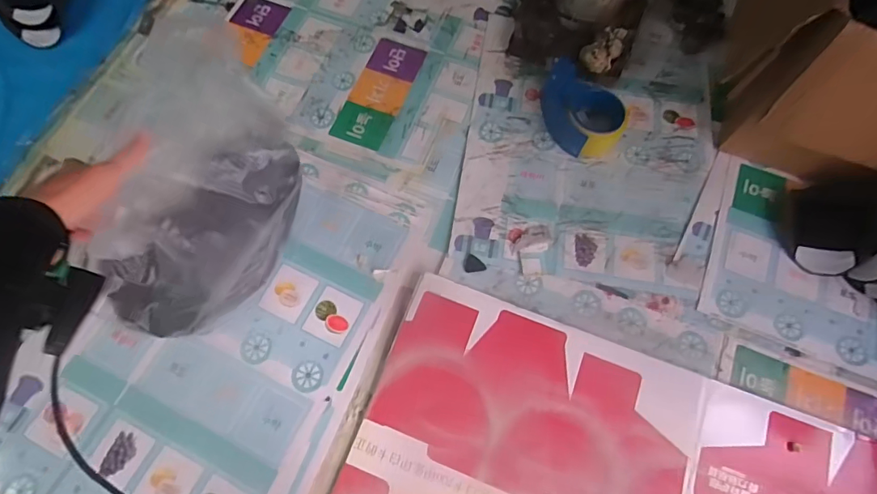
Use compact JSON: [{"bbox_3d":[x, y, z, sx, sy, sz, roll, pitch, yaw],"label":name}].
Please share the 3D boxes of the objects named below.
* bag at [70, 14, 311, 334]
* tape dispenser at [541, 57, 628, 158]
[{"bbox_3d":[-0.296,-0.082,0.601,0.182,0.159,0.359,12,69,4],"label":"bag"},{"bbox_3d":[0.232,-0.218,0.746,0.115,0.057,0.146,-10,69,-5],"label":"tape dispenser"}]

